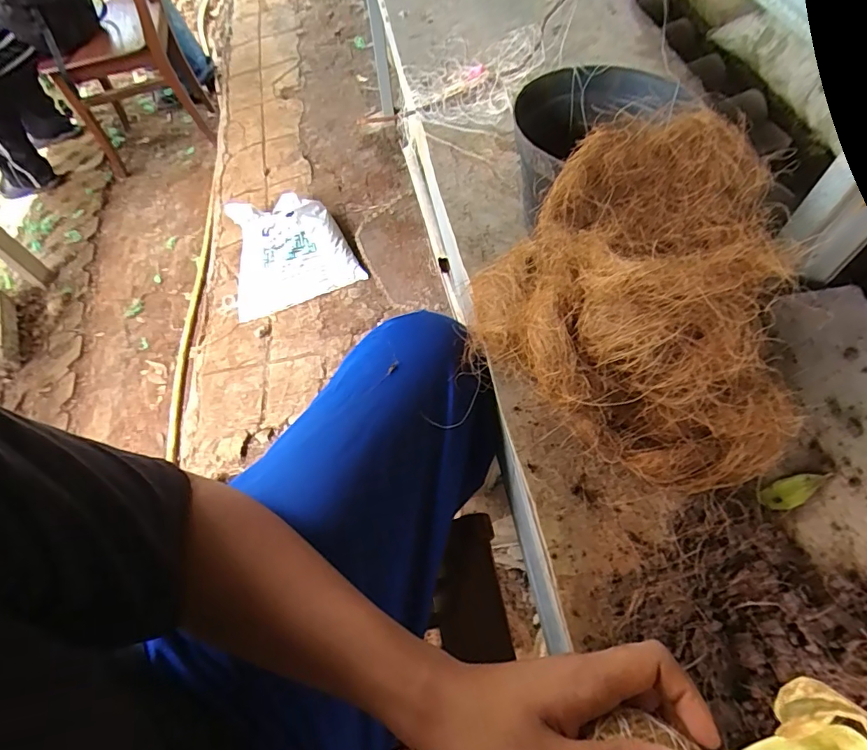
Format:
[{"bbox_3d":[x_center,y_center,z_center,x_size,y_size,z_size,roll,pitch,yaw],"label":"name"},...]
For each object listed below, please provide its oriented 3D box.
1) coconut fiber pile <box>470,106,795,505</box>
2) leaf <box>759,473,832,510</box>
[{"bbox_3d":[0.156,-0.037,0.380,0.185,0.183,0.236,-19,60,-9],"label":"coconut fiber pile"},{"bbox_3d":[0.289,0.091,0.399,0.063,0.004,0.021,-24,61,-12],"label":"leaf"}]

